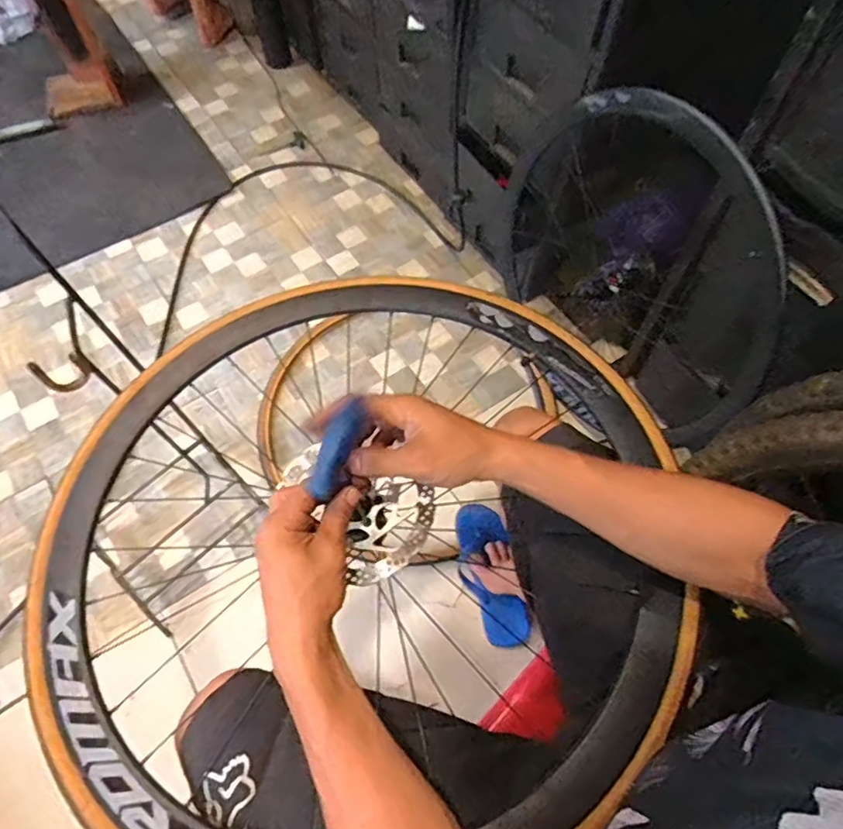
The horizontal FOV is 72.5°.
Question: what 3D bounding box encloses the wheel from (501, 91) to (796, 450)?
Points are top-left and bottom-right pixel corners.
[{"bbox_3d":[0.384,-0.284,1.120,0.130,0.693,0.656,-38,68,-17],"label":"wheel"}]

